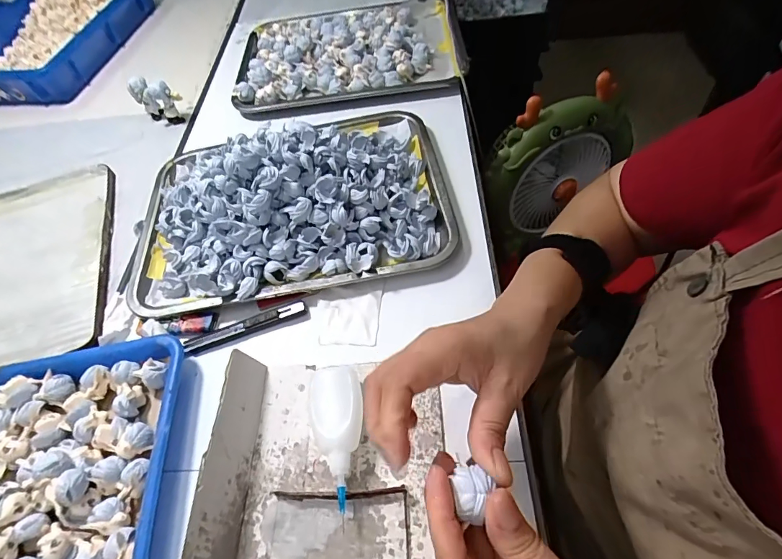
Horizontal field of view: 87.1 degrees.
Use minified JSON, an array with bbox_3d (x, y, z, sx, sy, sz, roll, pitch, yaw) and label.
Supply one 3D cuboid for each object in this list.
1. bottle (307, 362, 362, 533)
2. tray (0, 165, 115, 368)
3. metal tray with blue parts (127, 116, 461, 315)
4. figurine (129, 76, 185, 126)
[{"bbox_3d":[-0.041,0.118,0.328,0.041,0.031,0.119,-10,56,-2],"label":"bottle"},{"bbox_3d":[-0.449,-0.011,0.475,0.236,0.012,0.291,-19,56,-7],"label":"tray"},{"bbox_3d":[-0.116,-0.099,0.457,0.346,0.082,0.235,-9,56,-1],"label":"metal tray with blue parts"},{"bbox_3d":[-0.346,-0.263,0.611,0.075,0.067,0.022,14,59,14],"label":"figurine"}]

